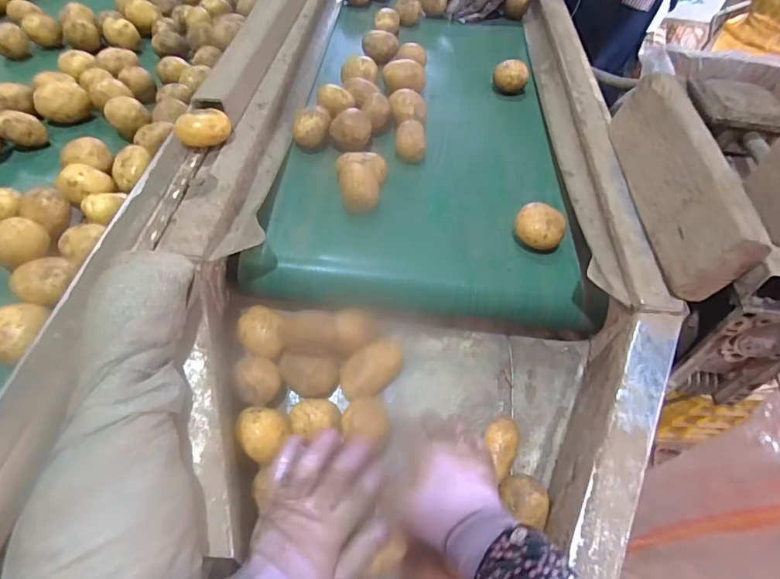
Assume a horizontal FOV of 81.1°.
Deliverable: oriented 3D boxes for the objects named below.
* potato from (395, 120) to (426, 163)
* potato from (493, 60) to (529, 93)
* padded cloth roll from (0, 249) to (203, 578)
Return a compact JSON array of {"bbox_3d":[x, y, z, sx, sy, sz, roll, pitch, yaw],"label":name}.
[{"bbox_3d":[0.028,-0.197,0.610,0.042,0.039,0.064,3,54,-4],"label":"potato"},{"bbox_3d":[0.193,-0.341,0.733,0.053,0.039,0.043,18,55,7],"label":"potato"},{"bbox_3d":[-0.194,0.109,0.339,0.105,0.068,0.284,-1,68,-6],"label":"padded cloth roll"}]

